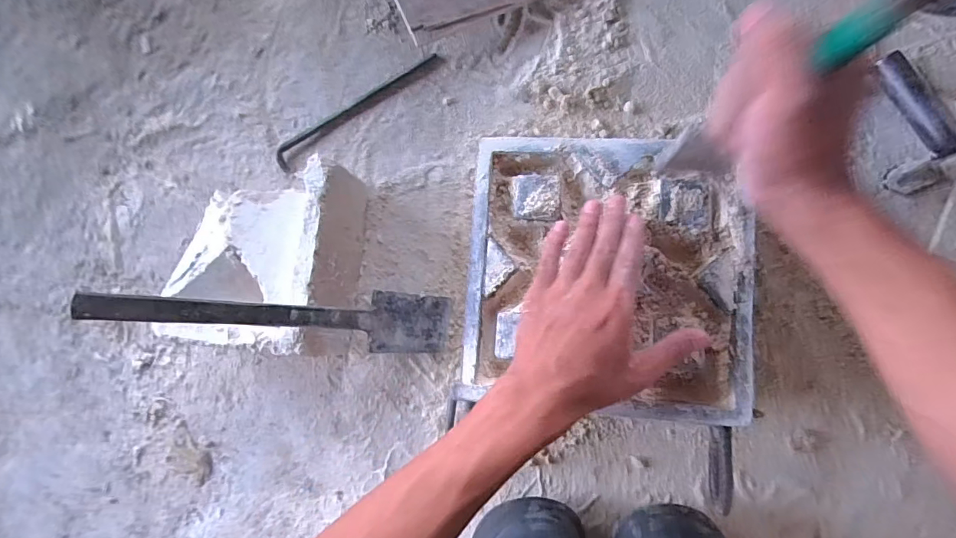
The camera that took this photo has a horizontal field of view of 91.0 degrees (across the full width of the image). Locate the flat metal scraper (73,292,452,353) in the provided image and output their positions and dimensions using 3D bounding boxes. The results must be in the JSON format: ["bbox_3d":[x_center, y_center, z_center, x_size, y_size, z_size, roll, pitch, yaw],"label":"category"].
[{"bbox_3d":[-0.164,0.044,0.436,0.318,0.012,0.061,9,89,-35],"label":"flat metal scraper"}]

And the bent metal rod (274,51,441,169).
[{"bbox_3d":[-0.150,-0.197,0.571,0.229,0.014,0.031,-34,83,5],"label":"bent metal rod"}]

